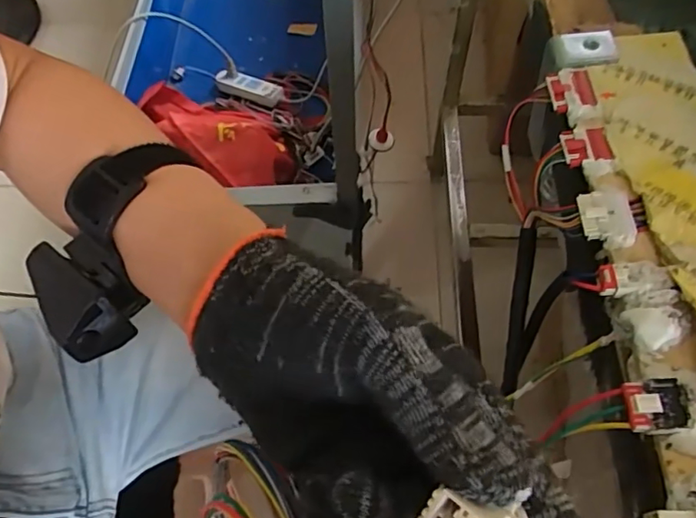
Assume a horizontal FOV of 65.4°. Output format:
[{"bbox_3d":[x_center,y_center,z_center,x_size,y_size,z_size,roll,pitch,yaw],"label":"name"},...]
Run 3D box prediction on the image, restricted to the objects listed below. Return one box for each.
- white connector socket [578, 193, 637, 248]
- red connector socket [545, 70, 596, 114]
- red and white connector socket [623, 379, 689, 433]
[{"bbox_3d":[0.136,-0.021,0.285,0.024,0.008,0.032,-2,61,2],"label":"white connector socket"},{"bbox_3d":[0.138,-0.104,0.337,0.024,0.007,0.033,2,61,4],"label":"red connector socket"},{"bbox_3d":[0.133,0.063,0.233,0.025,0.006,0.021,-5,61,0],"label":"red and white connector socket"}]

